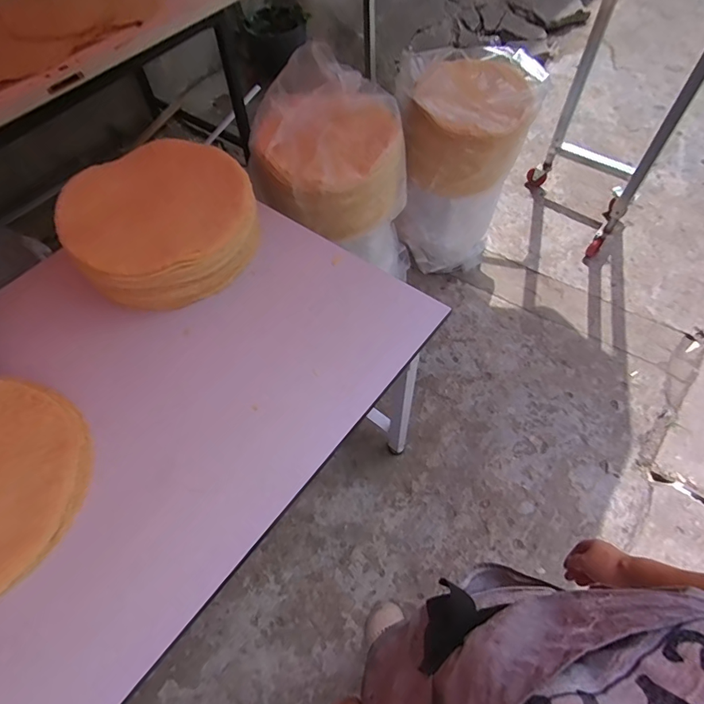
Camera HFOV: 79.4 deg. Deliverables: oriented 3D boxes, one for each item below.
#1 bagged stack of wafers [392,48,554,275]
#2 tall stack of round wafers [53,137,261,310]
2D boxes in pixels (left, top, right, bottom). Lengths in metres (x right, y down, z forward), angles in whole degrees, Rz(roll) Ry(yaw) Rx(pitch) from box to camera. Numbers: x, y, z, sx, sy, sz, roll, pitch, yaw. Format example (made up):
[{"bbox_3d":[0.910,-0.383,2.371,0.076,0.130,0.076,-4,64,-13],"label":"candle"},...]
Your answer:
[{"bbox_3d":[0.376,-0.674,1.534,0.414,0.641,0.463,10,61,8],"label":"bagged stack of wafers"},{"bbox_3d":[-0.379,-0.258,0.869,0.360,0.130,0.329,-31,63,-15],"label":"tall stack of round wafers"}]

